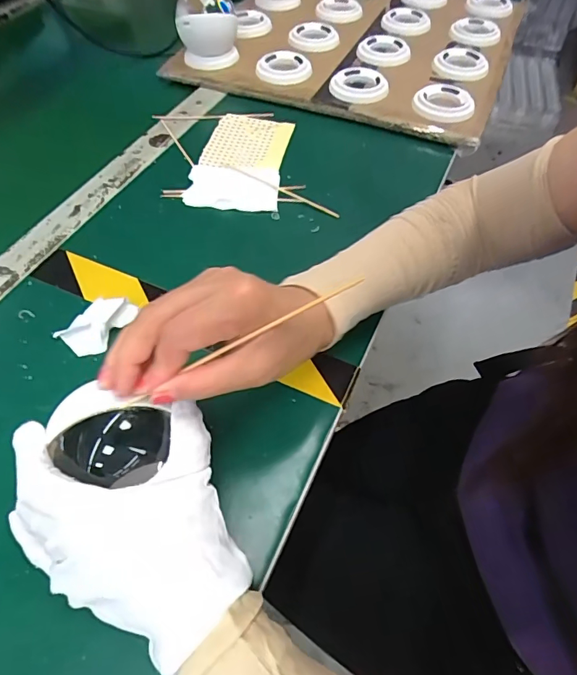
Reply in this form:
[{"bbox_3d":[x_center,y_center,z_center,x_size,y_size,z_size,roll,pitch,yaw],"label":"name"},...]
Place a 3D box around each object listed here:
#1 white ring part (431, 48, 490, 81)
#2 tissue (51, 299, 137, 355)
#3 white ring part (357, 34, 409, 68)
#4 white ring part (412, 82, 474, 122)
[{"bbox_3d":[0.234,-0.370,0.612,0.071,0.012,0.090,32,60,19],"label":"white ring part"},{"bbox_3d":[-0.151,-0.012,0.357,0.057,0.028,0.036,-38,64,-24],"label":"tissue"},{"bbox_3d":[0.132,-0.405,0.633,0.067,0.014,0.076,-5,55,-5],"label":"white ring part"},{"bbox_3d":[0.186,-0.284,0.547,0.069,0.020,0.070,10,56,5],"label":"white ring part"}]

